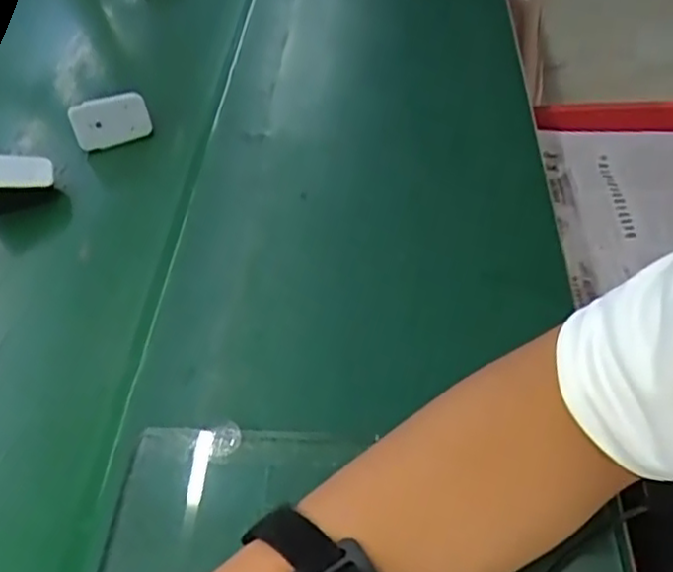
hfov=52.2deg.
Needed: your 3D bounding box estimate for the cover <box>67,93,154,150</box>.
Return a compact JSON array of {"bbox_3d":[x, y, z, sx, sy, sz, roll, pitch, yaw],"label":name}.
[{"bbox_3d":[-0.213,-0.156,0.649,0.070,0.044,0.009,-16,20,-3],"label":"cover"}]

